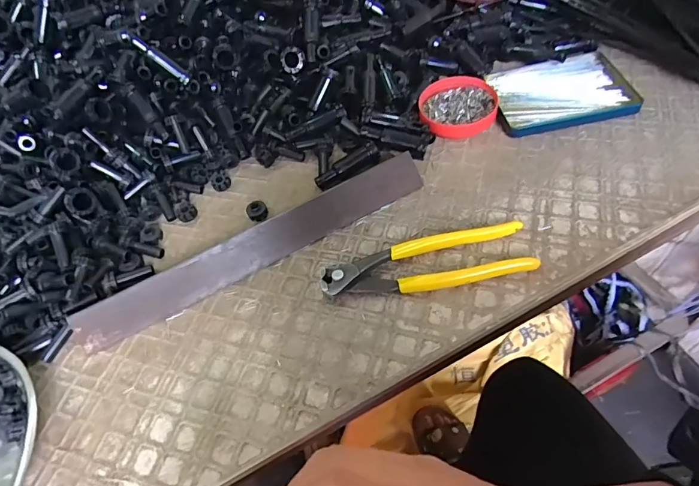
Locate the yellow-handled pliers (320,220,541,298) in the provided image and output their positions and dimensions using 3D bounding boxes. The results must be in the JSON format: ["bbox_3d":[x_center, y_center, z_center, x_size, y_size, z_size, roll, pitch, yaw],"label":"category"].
[{"bbox_3d":[0.061,0.015,0.362,0.165,0.014,0.051,-12,53,1],"label":"yellow-handled pliers"}]

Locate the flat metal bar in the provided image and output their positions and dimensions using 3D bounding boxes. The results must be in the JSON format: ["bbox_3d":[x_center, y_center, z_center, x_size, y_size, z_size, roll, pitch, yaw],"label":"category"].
[{"bbox_3d":[-0.077,0.003,0.391,0.315,0.007,0.034,-27,99,-10],"label":"flat metal bar"}]

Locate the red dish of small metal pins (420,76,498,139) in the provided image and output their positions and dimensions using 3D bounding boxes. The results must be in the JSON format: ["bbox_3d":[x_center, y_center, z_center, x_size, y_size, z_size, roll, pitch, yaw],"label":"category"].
[{"bbox_3d":[0.111,-0.143,0.464,0.074,0.015,0.080,-5,54,6],"label":"red dish of small metal pins"}]

